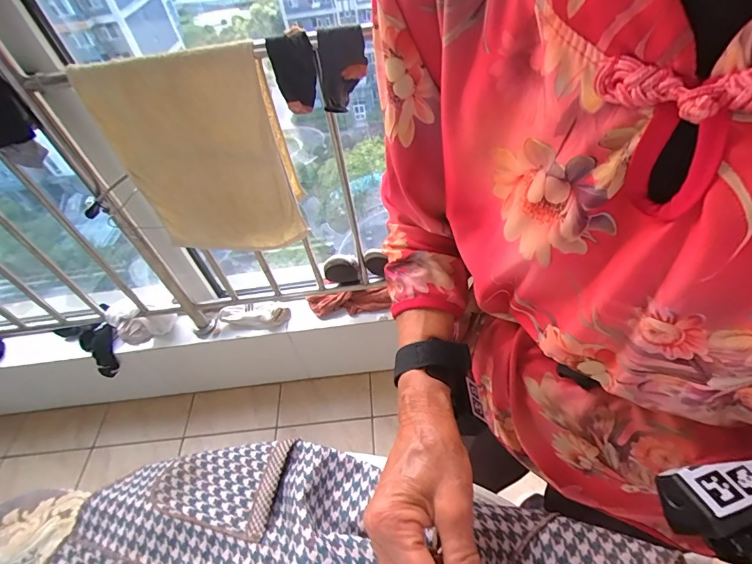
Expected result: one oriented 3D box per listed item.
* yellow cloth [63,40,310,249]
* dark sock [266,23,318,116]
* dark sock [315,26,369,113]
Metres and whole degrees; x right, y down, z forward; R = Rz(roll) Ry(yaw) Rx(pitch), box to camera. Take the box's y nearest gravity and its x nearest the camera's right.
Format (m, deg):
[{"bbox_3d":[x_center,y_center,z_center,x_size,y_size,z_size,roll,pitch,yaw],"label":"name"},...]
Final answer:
[{"bbox_3d":[-0.319,-0.219,0.759,0.301,0.367,0.108,-5,46,1],"label":"yellow cloth"},{"bbox_3d":[-0.137,-0.343,0.656,0.074,0.124,0.022,7,33,9],"label":"dark sock"},{"bbox_3d":[-0.055,-0.350,0.664,0.078,0.118,0.035,-9,46,-2],"label":"dark sock"}]

